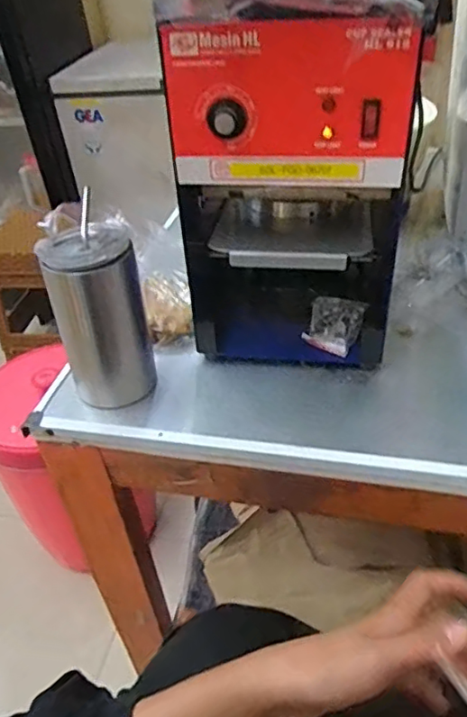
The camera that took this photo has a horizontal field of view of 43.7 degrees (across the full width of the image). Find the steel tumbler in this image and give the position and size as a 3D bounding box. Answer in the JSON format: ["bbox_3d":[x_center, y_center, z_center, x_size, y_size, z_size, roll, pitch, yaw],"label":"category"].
[{"bbox_3d":[-0.132,-0.038,0.588,0.087,0.181,0.070,-17,40,-12],"label":"steel tumbler"}]

